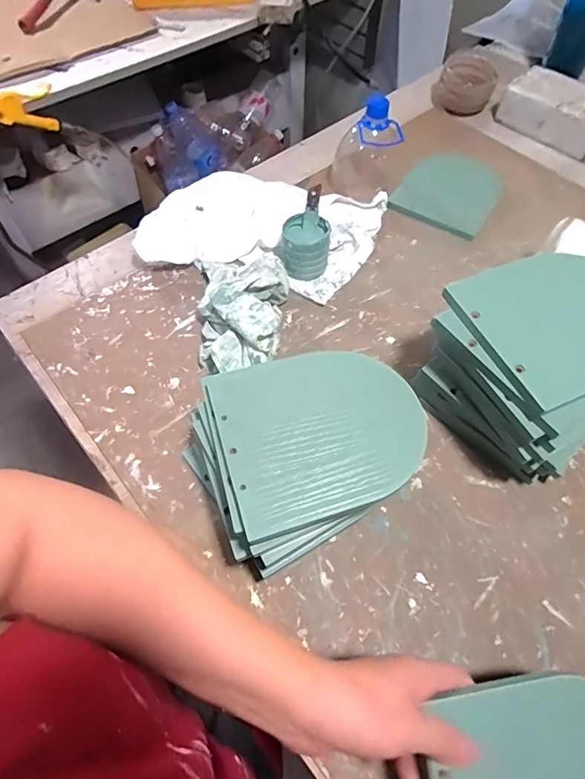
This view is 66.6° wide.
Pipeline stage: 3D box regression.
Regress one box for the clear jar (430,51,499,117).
[{"bbox_3d":[0.324,-0.575,0.839,0.114,0.076,0.117,15,62,9],"label":"clear jar"}]

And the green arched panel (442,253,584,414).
[{"bbox_3d":[0.248,-0.068,0.406,0.159,0.015,0.140,-25,66,-5],"label":"green arched panel"}]

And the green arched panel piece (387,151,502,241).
[{"bbox_3d":[0.245,-0.312,0.693,0.141,0.008,0.143,29,78,18],"label":"green arched panel piece"}]

